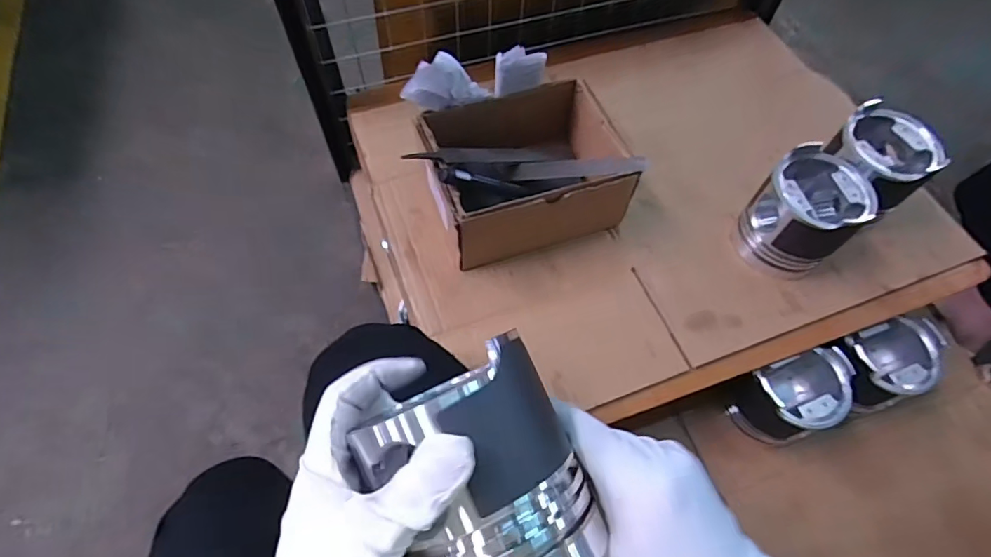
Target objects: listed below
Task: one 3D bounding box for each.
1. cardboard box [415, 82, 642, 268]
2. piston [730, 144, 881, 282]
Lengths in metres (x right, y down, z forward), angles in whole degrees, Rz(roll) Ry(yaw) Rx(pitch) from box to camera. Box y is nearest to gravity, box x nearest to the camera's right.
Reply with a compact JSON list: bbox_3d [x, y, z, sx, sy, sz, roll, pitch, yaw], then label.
[{"bbox_3d":[0.029,-0.120,0.563,0.189,0.104,0.169,-15,63,-10],"label":"cardboard box"},{"bbox_3d":[0.322,-0.069,0.548,0.105,0.094,0.094,-38,69,-20],"label":"piston"}]

